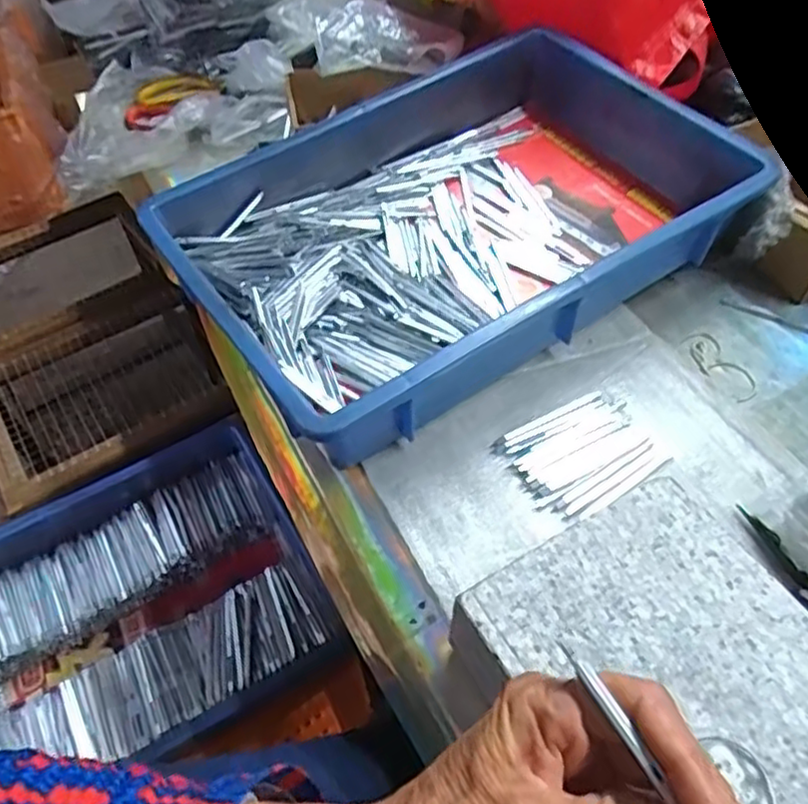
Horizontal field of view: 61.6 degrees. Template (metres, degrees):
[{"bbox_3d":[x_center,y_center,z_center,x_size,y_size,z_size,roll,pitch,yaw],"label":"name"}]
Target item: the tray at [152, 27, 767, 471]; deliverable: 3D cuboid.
[{"bbox_3d":[0.045,-0.153,0.560,0.437,0.088,0.284,-30,57,-20],"label":"tray"}]

